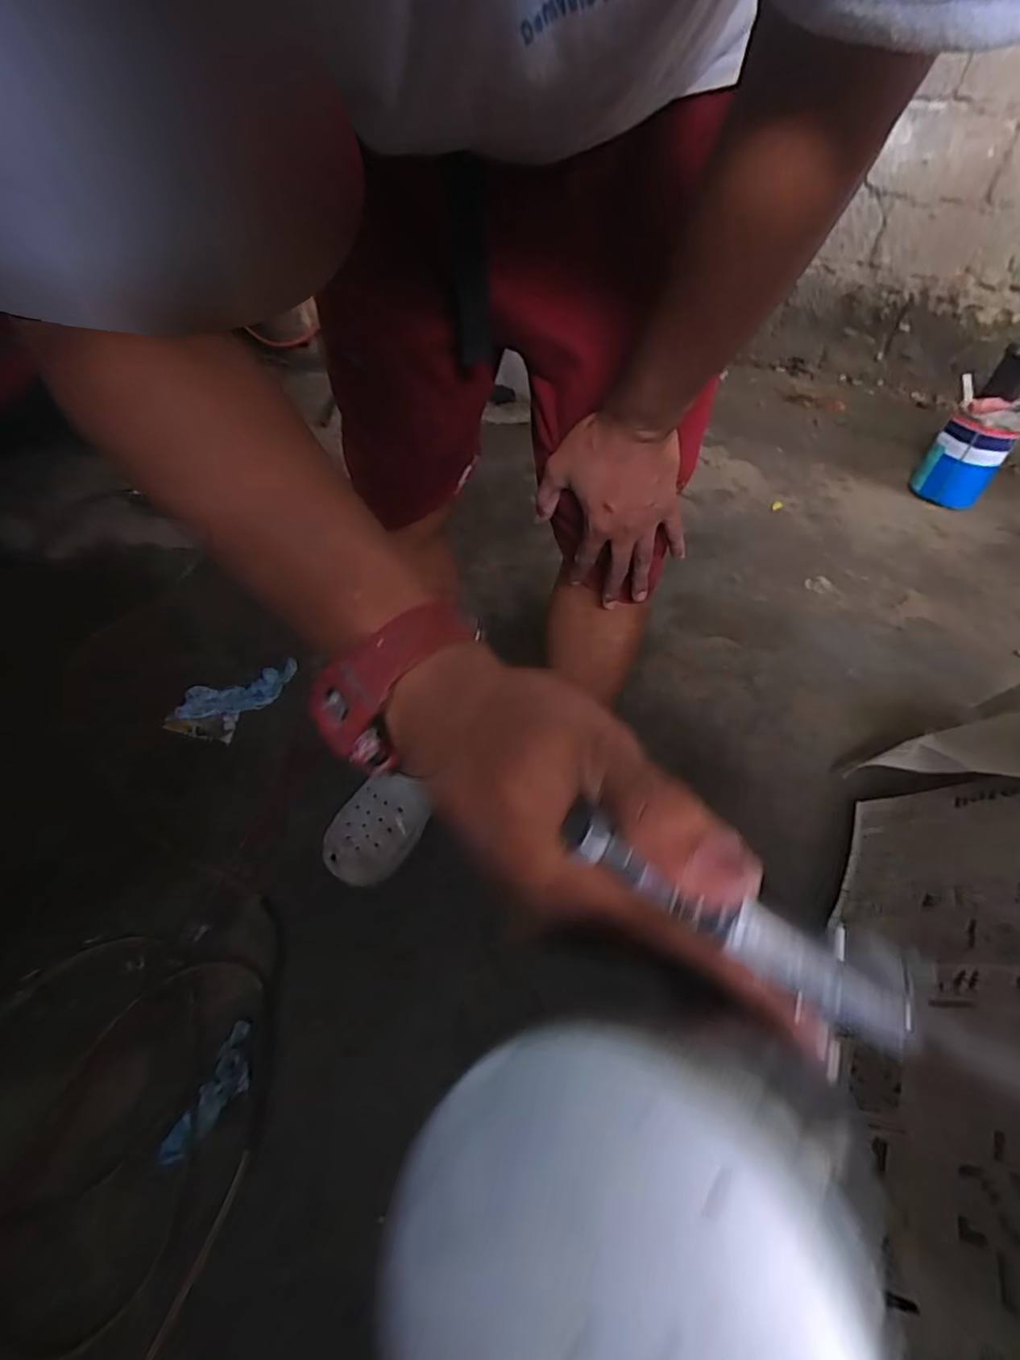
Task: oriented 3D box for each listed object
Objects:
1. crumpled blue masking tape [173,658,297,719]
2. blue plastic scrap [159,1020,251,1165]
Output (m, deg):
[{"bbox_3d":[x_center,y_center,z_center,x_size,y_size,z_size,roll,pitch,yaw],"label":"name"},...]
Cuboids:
[{"bbox_3d":[-0.486,0.018,1.050,0.203,0.021,0.086,-15,50,-16],"label":"crumpled blue masking tape"},{"bbox_3d":[-0.317,0.445,0.635,0.052,0.022,0.132,15,49,11],"label":"blue plastic scrap"}]

